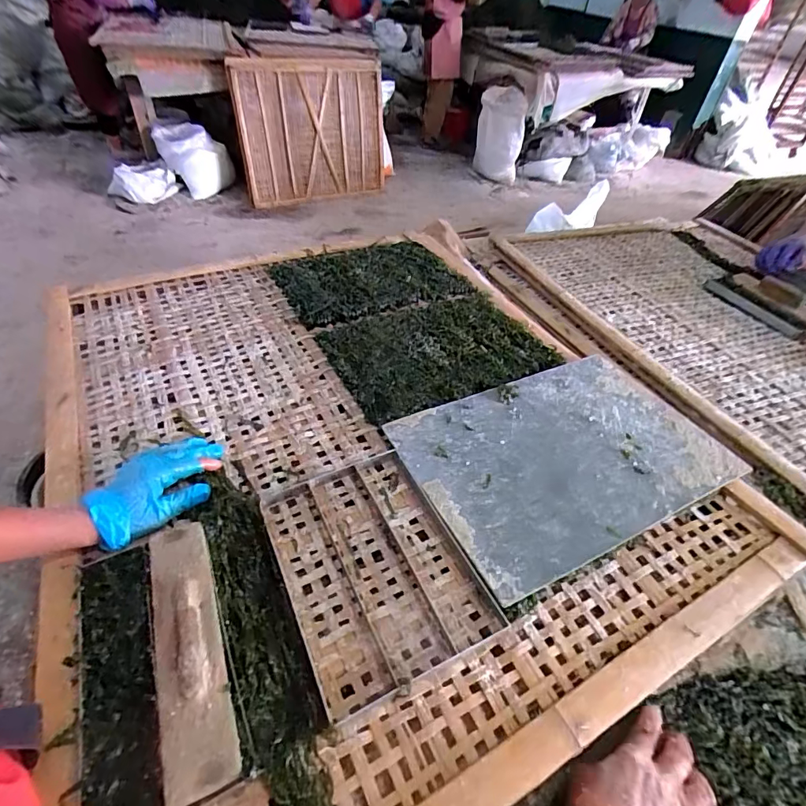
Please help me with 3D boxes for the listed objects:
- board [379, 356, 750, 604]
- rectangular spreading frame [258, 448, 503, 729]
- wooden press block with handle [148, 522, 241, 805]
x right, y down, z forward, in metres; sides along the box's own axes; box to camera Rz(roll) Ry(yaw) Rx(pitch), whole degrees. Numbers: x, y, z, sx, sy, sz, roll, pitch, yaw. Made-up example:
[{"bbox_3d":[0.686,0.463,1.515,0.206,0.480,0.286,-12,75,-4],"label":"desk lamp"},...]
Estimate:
[{"bbox_3d":[0.213,0.062,0.591,0.395,0.006,0.266,-17,48,-21],"label":"board"},{"bbox_3d":[-0.035,0.165,0.478,0.179,0.018,0.254,-18,50,-22],"label":"rectangular spreading frame"},{"bbox_3d":[-0.194,0.209,0.397,0.054,0.029,0.232,-15,49,-20],"label":"wooden press block with handle"}]

